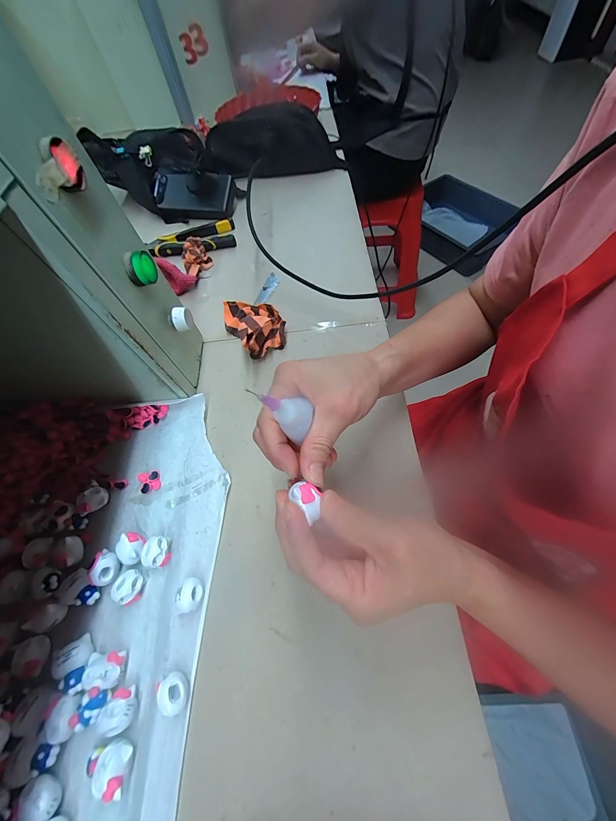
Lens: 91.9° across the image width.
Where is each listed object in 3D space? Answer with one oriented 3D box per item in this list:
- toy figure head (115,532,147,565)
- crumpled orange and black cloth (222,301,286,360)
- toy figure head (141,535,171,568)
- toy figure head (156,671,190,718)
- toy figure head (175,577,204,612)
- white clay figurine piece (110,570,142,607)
[{"bbox_3d":[-0.159,0.124,0.267,0.021,0.016,0.025,-24,61,-7],"label":"toy figure head"},{"bbox_3d":[-0.074,-0.121,0.401,0.064,0.035,0.108,-31,63,-10],"label":"crumpled orange and black cloth"},{"bbox_3d":[-0.135,0.128,0.269,0.021,0.021,0.025,-11,61,0],"label":"toy figure head"},{"bbox_3d":[-0.103,0.215,0.228,0.026,0.019,0.018,32,69,21],"label":"toy figure head"},{"bbox_3d":[-0.101,0.159,0.258,0.020,0.019,0.024,-10,61,1],"label":"toy figure head"},{"bbox_3d":[-0.153,0.150,0.255,0.019,0.019,0.025,9,63,11],"label":"white clay figurine piece"}]

